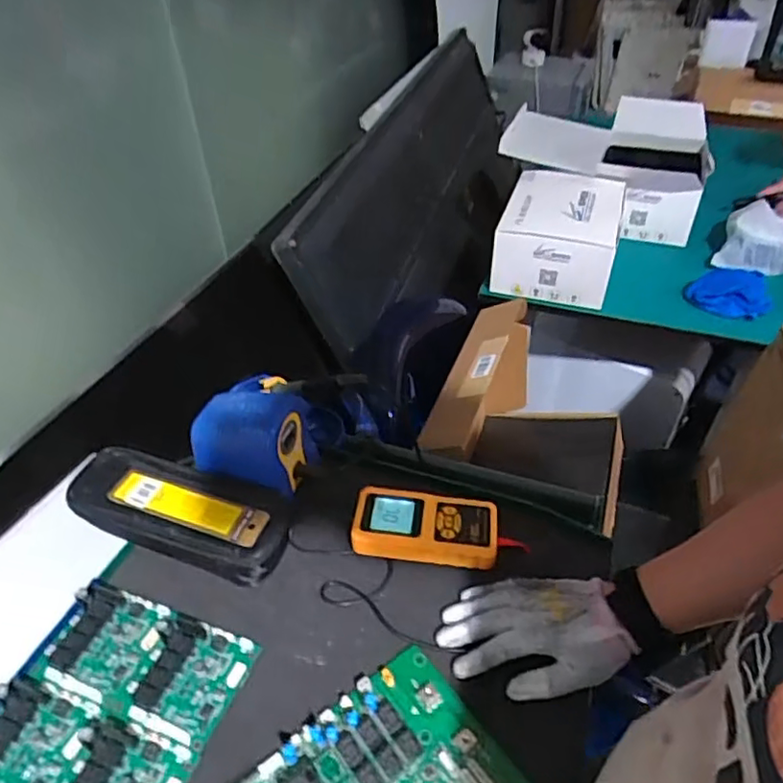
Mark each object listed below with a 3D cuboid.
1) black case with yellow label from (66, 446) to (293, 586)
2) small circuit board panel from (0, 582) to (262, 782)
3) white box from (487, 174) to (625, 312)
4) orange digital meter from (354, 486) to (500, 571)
[{"bbox_3d":[-0.215,0.122,0.632,0.224,0.050,0.093,12,45,15],"label":"black case with yellow label"},{"bbox_3d":[-0.234,0.262,0.509,0.178,0.019,0.185,14,46,18],"label":"small circuit board panel"},{"bbox_3d":[0.309,-0.290,1.125,0.193,0.127,0.258,12,45,16],"label":"white box"},{"bbox_3d":[0.035,0.134,0.624,0.141,0.024,0.075,4,43,7],"label":"orange digital meter"}]

